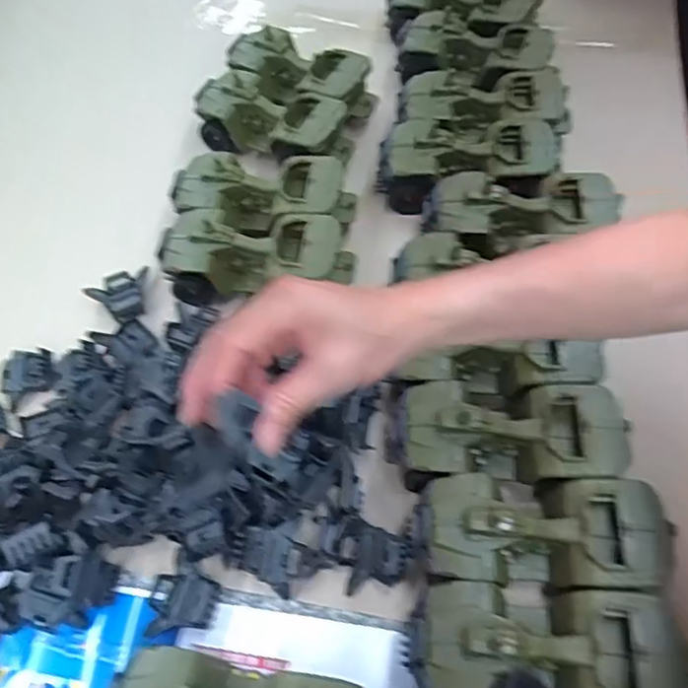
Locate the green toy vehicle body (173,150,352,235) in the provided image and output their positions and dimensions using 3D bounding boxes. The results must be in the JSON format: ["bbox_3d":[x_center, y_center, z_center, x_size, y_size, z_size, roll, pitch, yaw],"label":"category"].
[{"bbox_3d":[-0.086,-0.159,0.663,0.191,0.061,0.093,-7,61,1],"label":"green toy vehicle body"}]

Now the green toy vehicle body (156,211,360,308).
[{"bbox_3d":[-0.088,-0.090,0.632,0.192,0.068,0.083,2,61,5],"label":"green toy vehicle body"}]

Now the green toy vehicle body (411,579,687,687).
[{"bbox_3d":[0.142,0.219,0.449,0.187,0.079,0.082,3,61,6],"label":"green toy vehicle body"}]

